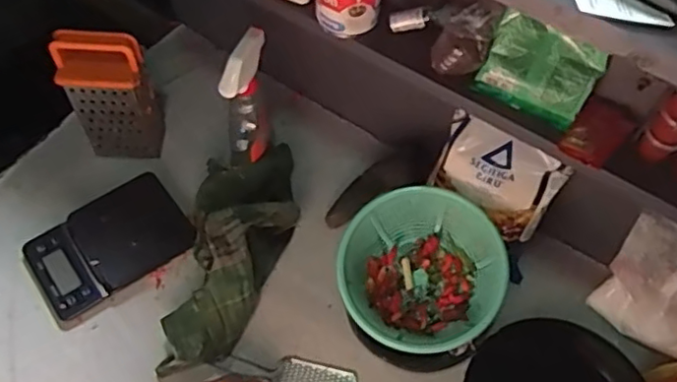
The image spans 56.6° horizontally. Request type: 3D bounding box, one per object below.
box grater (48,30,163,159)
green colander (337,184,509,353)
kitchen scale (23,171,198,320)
[{"bbox_3d":[-0.301,-0.125,0.841,0.098,0.205,0.058,4,58,0],"label":"box grater"},{"bbox_3d":[0.100,0.106,0.774,0.188,0.111,0.190,1,58,-2],"label":"green colander"},{"bbox_3d":[-0.301,0.069,0.830,0.194,0.038,0.124,-30,64,-19],"label":"kitchen scale"}]

